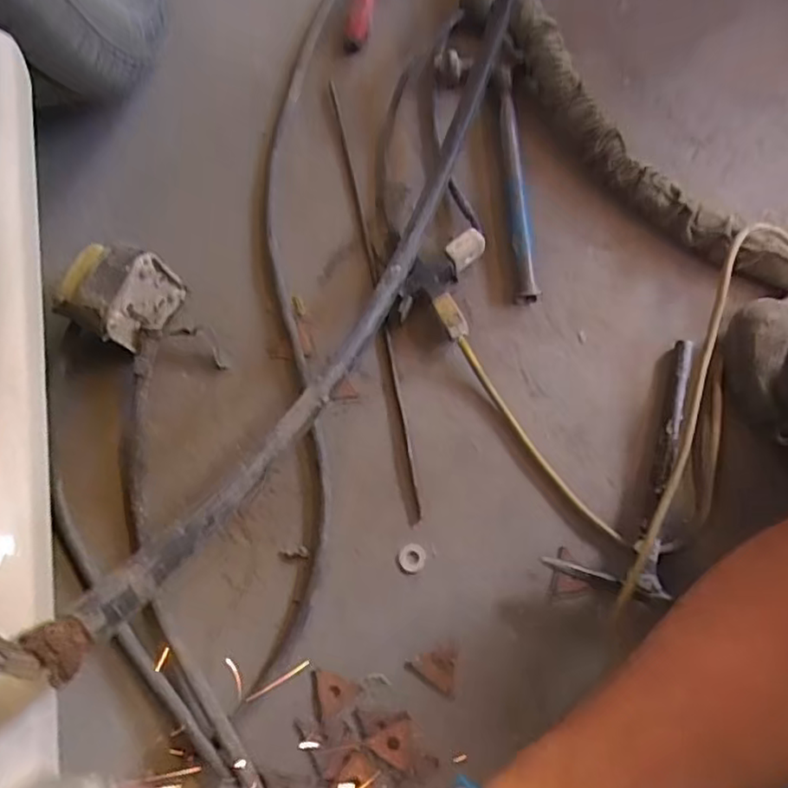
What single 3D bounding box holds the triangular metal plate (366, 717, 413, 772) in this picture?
[{"bbox_3d":[-0.002,0.286,0.520,0.036,0.004,0.035,2,74,3],"label":"triangular metal plate"}]

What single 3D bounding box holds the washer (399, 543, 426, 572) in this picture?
[{"bbox_3d":[0.016,0.145,0.563,0.023,0.004,0.023,-10,74,0],"label":"washer"}]

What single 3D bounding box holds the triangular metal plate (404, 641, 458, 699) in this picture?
[{"bbox_3d":[0.031,0.229,0.534,0.042,0.004,0.042,6,74,4],"label":"triangular metal plate"}]

